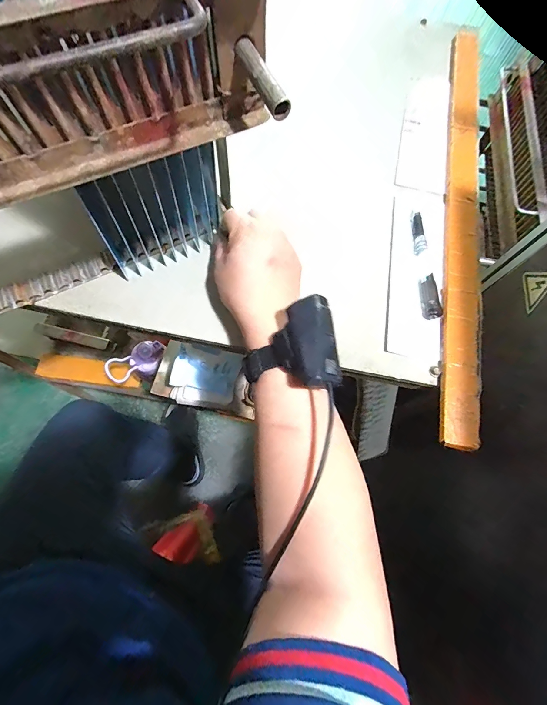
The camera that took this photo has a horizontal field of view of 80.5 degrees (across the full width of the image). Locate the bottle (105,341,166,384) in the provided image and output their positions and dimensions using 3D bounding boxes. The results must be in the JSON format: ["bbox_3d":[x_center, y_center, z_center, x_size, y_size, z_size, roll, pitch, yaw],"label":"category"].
[{"bbox_3d":[-0.278,0.020,0.662,0.117,0.044,0.070,-28,73,-10],"label":"bottle"}]

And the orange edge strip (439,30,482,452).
[{"bbox_3d":[0.232,-0.194,0.398,0.037,0.013,0.608,11,71,3],"label":"orange edge strip"}]

